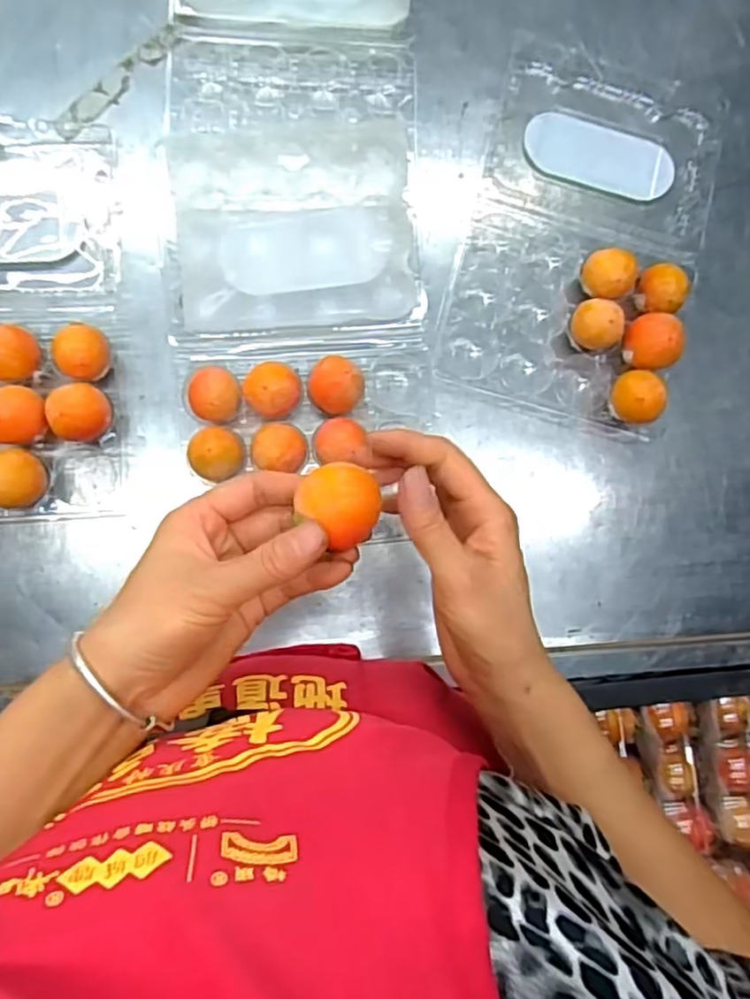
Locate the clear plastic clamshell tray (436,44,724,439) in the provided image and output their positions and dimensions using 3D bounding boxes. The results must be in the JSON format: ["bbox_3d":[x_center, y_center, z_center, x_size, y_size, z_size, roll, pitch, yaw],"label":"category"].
[{"bbox_3d":[0.178,-0.228,0.571,0.187,0.034,0.315,16,83,-4],"label":"clear plastic clamshell tray"}]

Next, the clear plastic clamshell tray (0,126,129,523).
[{"bbox_3d":[-0.292,-0.142,0.507,0.205,0.051,0.313,-4,85,-6],"label":"clear plastic clamshell tray"}]

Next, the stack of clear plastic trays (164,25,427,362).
[{"bbox_3d":[-0.067,-0.245,0.541,0.204,0.044,0.262,-2,85,-6],"label":"stack of clear plastic trays"}]

